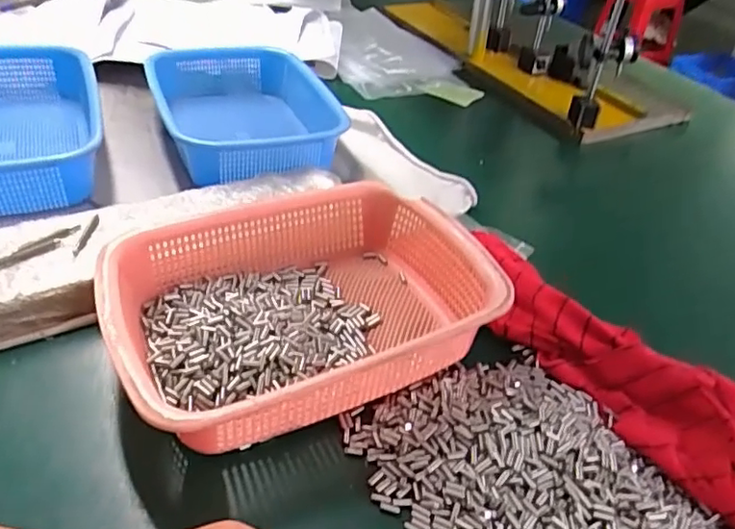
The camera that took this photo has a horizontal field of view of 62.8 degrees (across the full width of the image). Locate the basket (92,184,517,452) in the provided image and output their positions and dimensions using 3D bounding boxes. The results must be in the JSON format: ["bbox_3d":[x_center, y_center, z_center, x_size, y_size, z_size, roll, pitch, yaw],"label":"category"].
[{"bbox_3d":[-0.052,0.033,0.491,0.291,0.076,0.214,-19,45,-28],"label":"basket"}]

